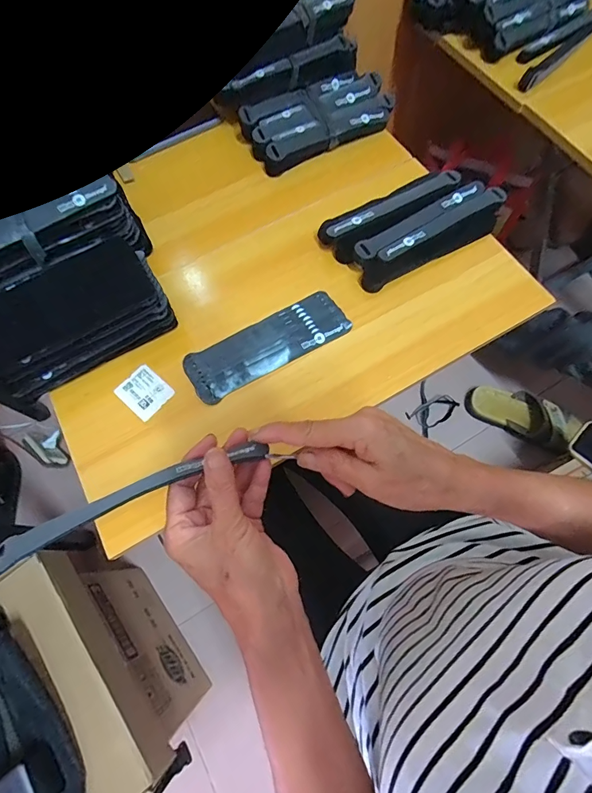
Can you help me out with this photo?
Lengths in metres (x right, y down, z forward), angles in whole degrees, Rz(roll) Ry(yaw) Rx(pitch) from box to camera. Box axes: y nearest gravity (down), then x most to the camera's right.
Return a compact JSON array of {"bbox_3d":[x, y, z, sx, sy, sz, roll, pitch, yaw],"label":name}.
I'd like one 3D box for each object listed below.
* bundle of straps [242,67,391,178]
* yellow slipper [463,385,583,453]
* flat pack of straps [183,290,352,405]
[{"bbox_3d":[0.033,-0.419,0.593,0.215,0.037,0.107,-27,71,-8],"label":"bundle of straps"},{"bbox_3d":[0.522,0.039,0.924,0.240,0.069,0.101,27,72,11],"label":"yellow slipper"},{"bbox_3d":[-0.034,-0.063,0.479,0.198,0.007,0.069,-28,71,-9],"label":"flat pack of straps"}]

